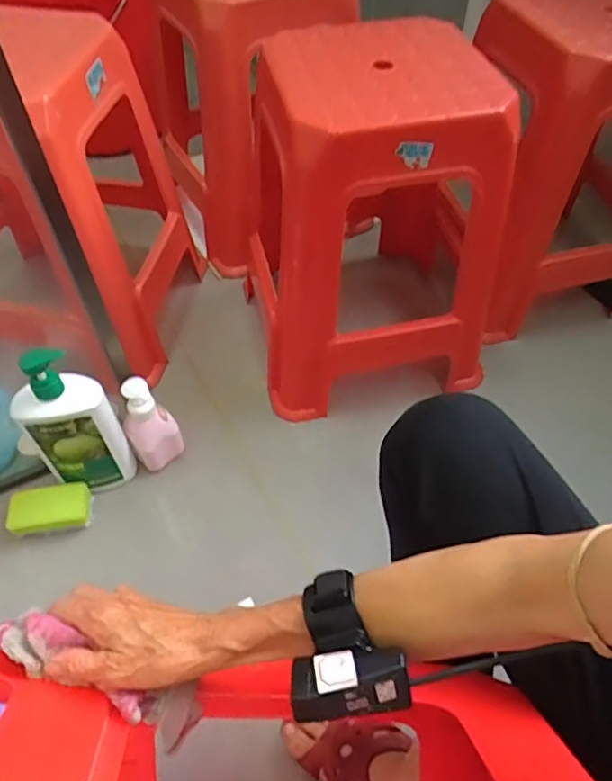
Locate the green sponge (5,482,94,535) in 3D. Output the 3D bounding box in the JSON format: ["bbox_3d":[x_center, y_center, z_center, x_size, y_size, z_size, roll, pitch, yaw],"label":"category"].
[{"bbox_3d":[-0.356,0.165,0.787,0.109,0.027,0.061,-5,53,-4],"label":"green sponge"}]

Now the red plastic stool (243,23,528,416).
[{"bbox_3d":[0.095,-0.228,0.853,0.332,0.491,0.332,-10,53,-8],"label":"red plastic stool"}]

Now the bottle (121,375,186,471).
[{"bbox_3d":[-0.225,0.048,0.812,0.070,0.152,0.054,-31,59,-22],"label":"bottle"}]

